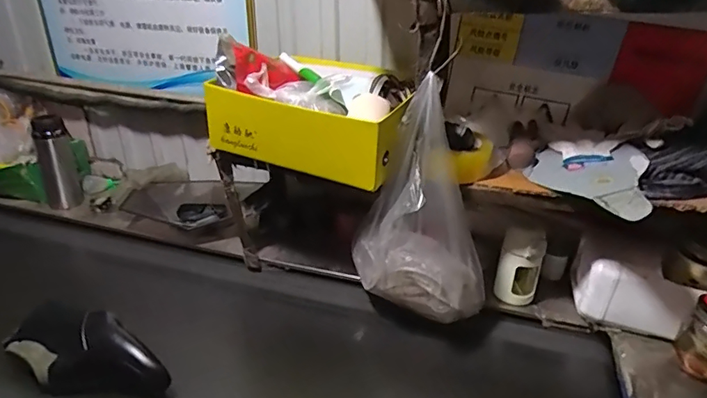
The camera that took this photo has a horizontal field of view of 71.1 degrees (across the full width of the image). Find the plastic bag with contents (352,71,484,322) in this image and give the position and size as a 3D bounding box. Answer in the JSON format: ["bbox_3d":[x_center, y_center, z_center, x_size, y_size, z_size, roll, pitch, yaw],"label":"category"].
[{"bbox_3d":[0.121,0.009,0.808,0.167,0.340,0.210,-9,28,-21],"label":"plastic bag with contents"}]

